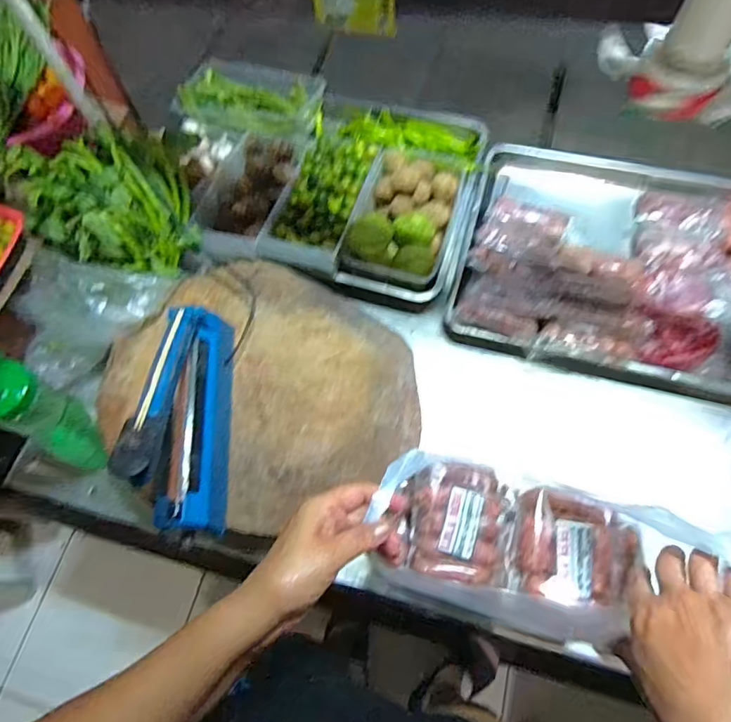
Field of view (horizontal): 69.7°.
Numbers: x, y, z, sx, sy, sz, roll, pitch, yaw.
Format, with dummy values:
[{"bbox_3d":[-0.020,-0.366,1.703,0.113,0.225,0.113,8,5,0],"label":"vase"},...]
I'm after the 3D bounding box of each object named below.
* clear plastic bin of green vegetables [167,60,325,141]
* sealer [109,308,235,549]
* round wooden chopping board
[{"bbox_3d":[-0.222,-0.498,1.011,0.255,0.058,0.143,14,70,9],"label":"clear plastic bin of green vegetables"},{"bbox_3d":[-0.216,0.060,0.634,0.064,0.206,0.291,-3,69,0],"label":"sealer"},{"bbox_3d":[-0.148,0.045,0.759,0.402,0.054,0.374,-1,68,4],"label":"round wooden chopping board"}]

